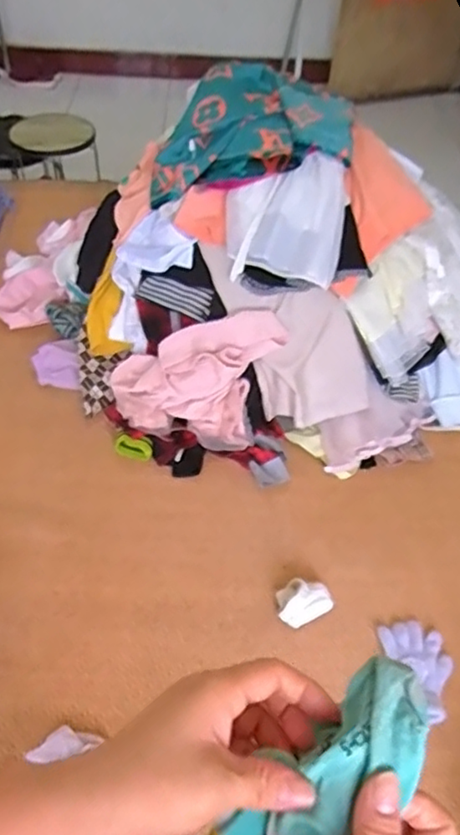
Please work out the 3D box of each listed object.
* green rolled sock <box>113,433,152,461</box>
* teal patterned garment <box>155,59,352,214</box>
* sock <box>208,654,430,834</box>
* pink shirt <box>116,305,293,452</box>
[{"bbox_3d":[-0.178,0.056,1.145,0.068,0.027,0.038,14,48,10],"label":"green rolled sock"},{"bbox_3d":[0.041,-0.564,1.210,0.381,0.147,0.256,-1,47,-4],"label":"teal patterned garment"},{"bbox_3d":[0.040,0.196,0.315,0.163,0.021,0.051,-46,58,1],"label":"sock"},{"bbox_3d":[-0.066,-0.065,1.146,0.313,0.186,0.190,4,47,1],"label":"pink shirt"}]

